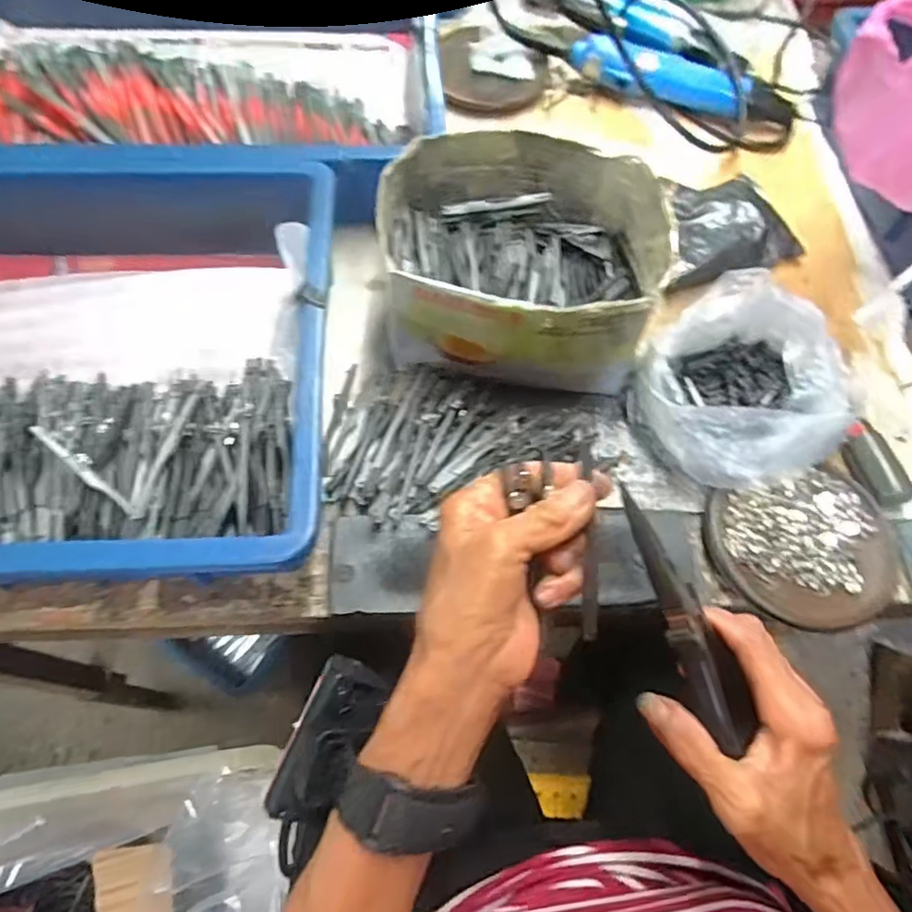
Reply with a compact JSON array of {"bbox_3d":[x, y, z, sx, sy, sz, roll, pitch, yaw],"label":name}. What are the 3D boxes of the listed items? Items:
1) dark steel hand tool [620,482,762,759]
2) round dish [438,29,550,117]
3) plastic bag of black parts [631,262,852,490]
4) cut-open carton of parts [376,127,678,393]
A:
[{"bbox_3d":[0.103,0.071,0.272,0.030,0.020,0.124,-27,95,-15],"label":"dark steel hand tool"},{"bbox_3d":[0.036,-0.372,0.576,0.102,0.018,0.109,1,64,-3],"label":"round dish"},{"bbox_3d":[0.186,-0.045,0.385,0.124,0.058,0.125,-39,72,-20],"label":"plastic bag of black parts"},{"bbox_3d":[0.042,-0.135,0.410,0.174,0.082,0.157,9,63,1],"label":"cut-open carton of parts"}]

